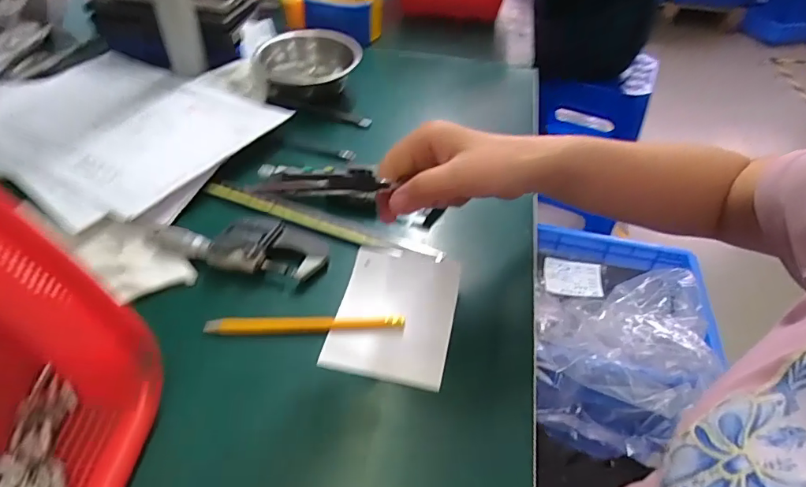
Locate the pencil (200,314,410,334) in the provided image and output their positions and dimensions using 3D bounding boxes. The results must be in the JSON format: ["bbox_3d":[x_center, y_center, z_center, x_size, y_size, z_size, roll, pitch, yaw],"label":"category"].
[{"bbox_3d":[-0.074,0.062,0.365,0.147,0.012,0.011,1,46,-5],"label":"pencil"}]

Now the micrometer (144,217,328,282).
[{"bbox_3d":[-0.148,-0.002,0.416,0.162,0.022,0.052,12,46,5],"label":"micrometer"}]

